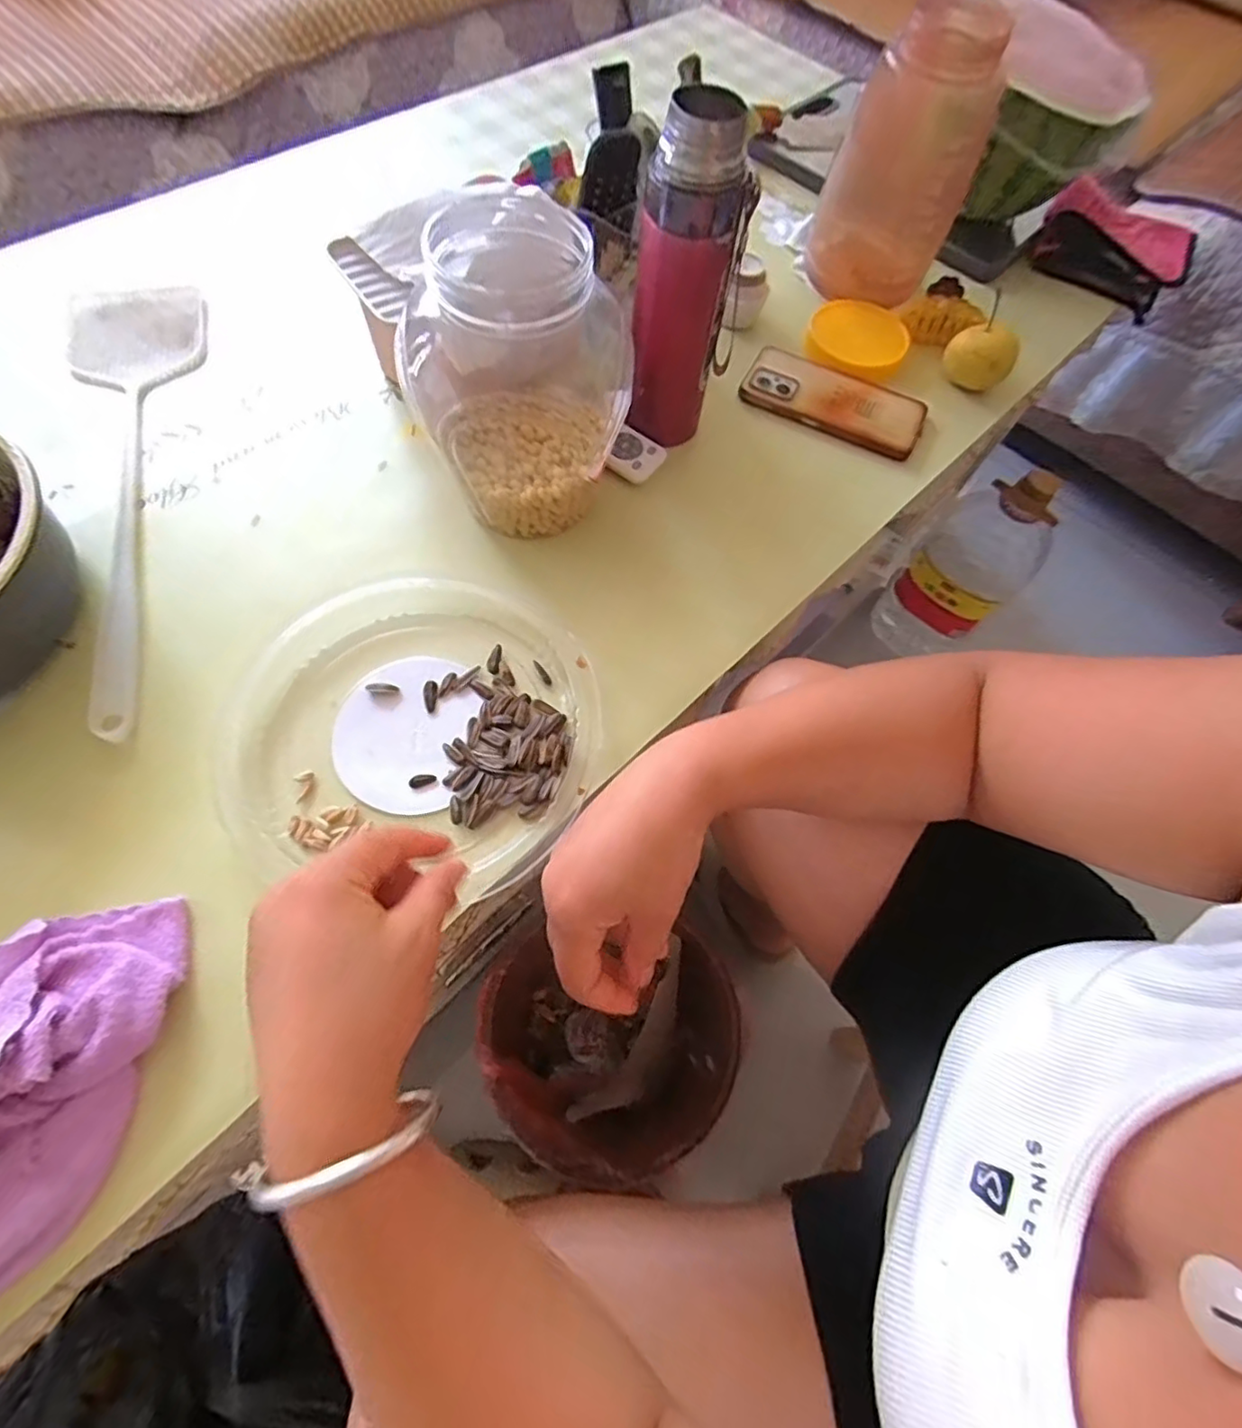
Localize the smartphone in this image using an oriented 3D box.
[{"bbox_3d":[0.193,-0.285,0.561,0.160,0.018,0.076,25,66,7],"label":"smartphone"}]

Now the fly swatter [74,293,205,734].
[{"bbox_3d":[-0.374,-0.189,0.477,0.102,0.012,0.448,-15,66,-11],"label":"fly swatter"}]

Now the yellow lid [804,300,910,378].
[{"bbox_3d":[0.226,-0.361,0.588,0.091,0.012,0.093,2,65,-4],"label":"yellow lid"}]

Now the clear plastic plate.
[{"bbox_3d":[-0.132,0.003,0.401,0.230,0.017,0.201,7,64,0],"label":"clear plastic plate"}]

